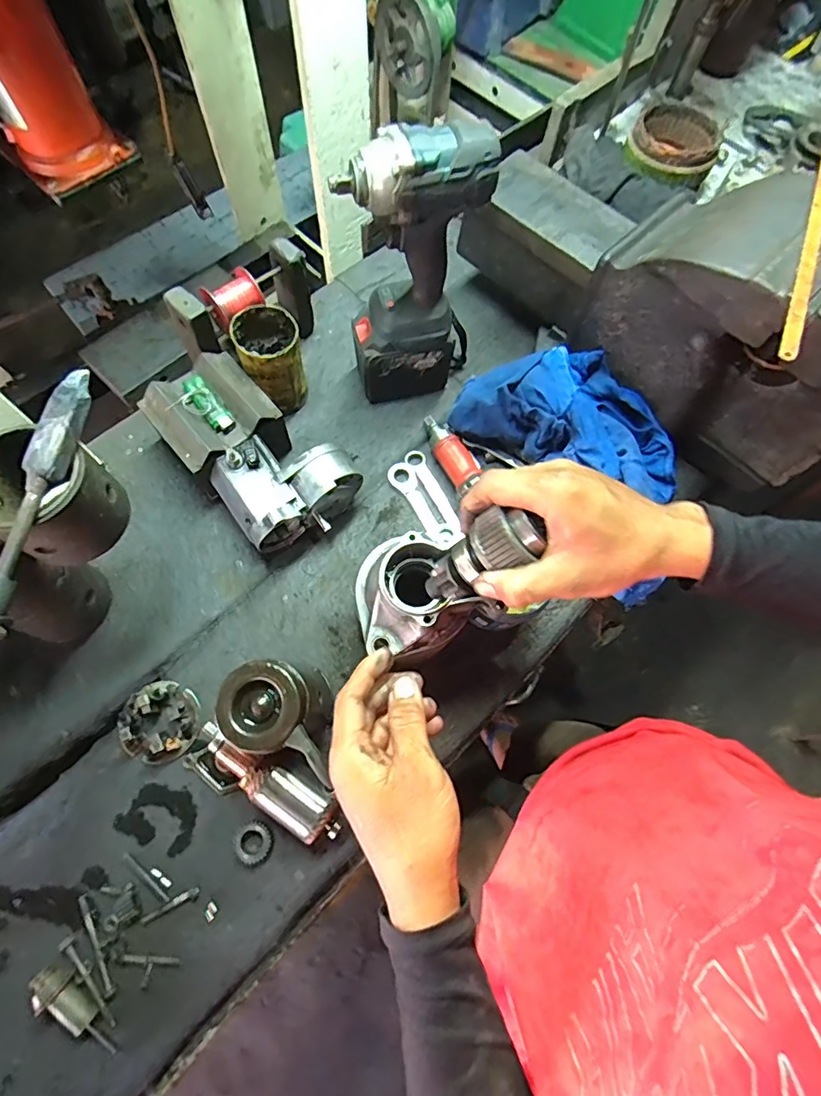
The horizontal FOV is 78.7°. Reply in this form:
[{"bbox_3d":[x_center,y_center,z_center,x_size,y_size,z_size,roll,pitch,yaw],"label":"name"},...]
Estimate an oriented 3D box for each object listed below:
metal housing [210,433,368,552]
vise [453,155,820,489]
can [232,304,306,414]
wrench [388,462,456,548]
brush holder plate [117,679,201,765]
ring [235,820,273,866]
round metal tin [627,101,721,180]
[{"bbox_3d":[-0.134,-0.068,0.575,0.144,0.092,0.113,-35,75,-14],"label":"metal housing"},{"bbox_3d":[0.306,-0.289,0.552,0.214,0.230,0.530,-29,74,-13],"label":"vise"},{"bbox_3d":[-0.169,-0.226,0.616,0.072,0.115,0.086,-25,73,-11],"label":"can"},{"bbox_3d":[0.015,-0.055,0.621,0.031,0.012,0.122,-33,74,-14],"label":"wrench"},{"bbox_3d":[-0.259,0.179,0.518,0.072,0.037,0.079,1,69,-2],"label":"brush holder plate"},{"bbox_3d":[-0.152,0.288,0.490,0.036,0.013,0.039,1,69,-2],"label":"ring"},{"bbox_3d":[0.399,-0.620,0.761,0.125,0.039,0.126,1,69,-2],"label":"round metal tin"}]

